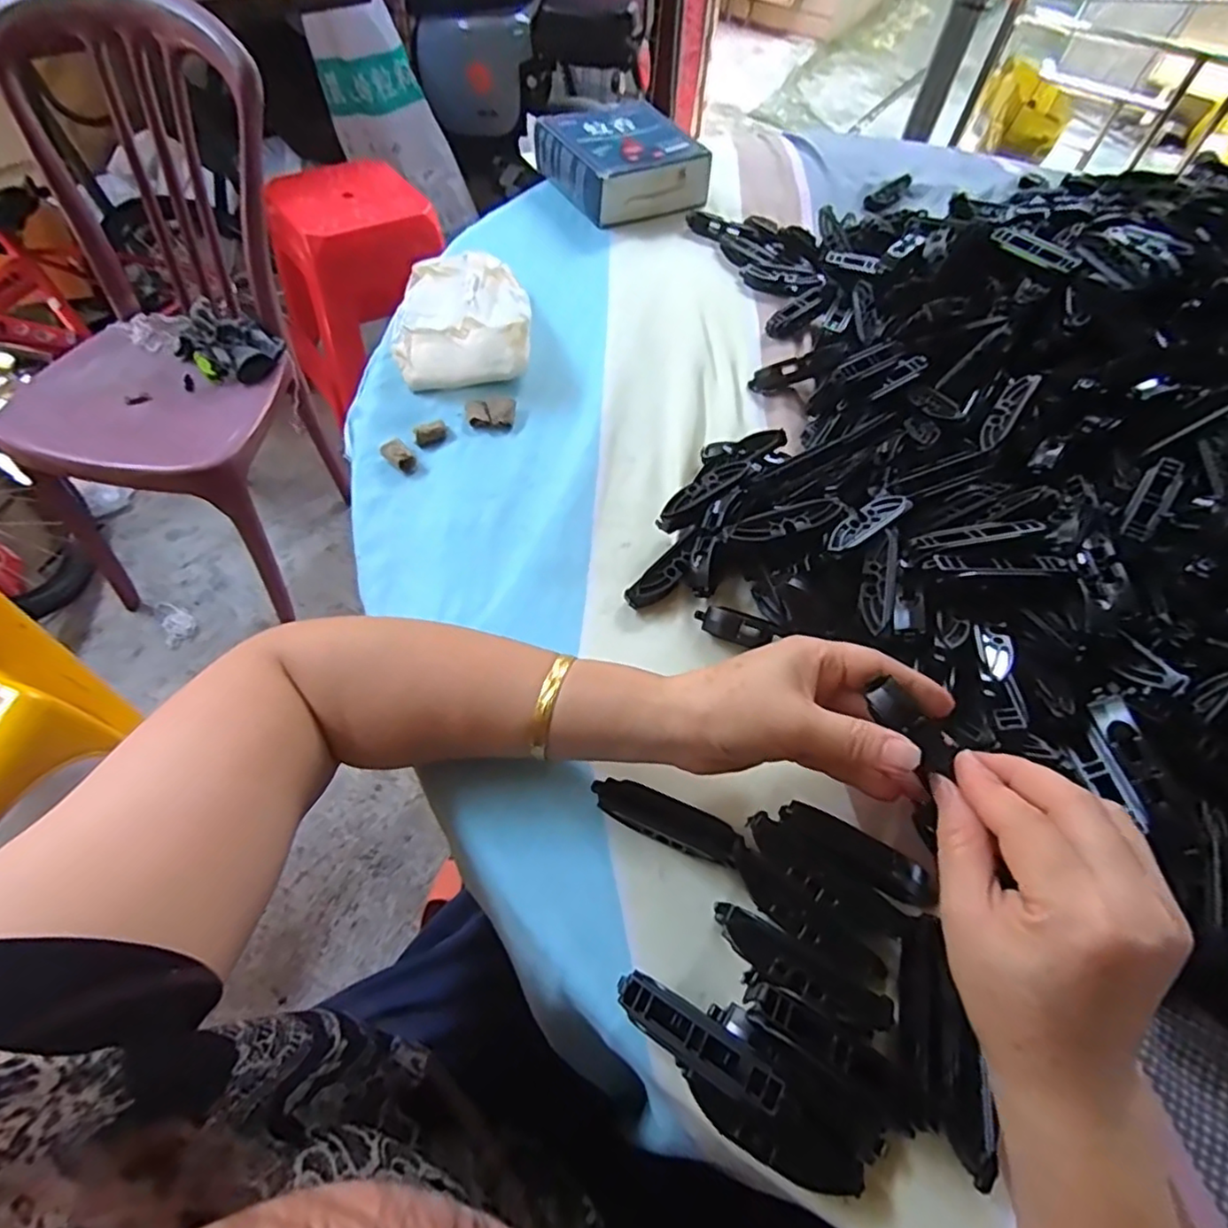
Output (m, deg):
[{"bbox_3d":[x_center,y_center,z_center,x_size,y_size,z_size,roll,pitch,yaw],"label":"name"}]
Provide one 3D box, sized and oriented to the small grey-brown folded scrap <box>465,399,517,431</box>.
[{"bbox_3d":[-0.092,-0.152,0.482,0.037,0.009,0.029,-8,59,-9],"label":"small grey-brown folded scrap"}]

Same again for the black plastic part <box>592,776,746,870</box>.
[{"bbox_3d":[0.027,0.105,0.325,0.079,0.014,0.021,18,57,23],"label":"black plastic part"}]

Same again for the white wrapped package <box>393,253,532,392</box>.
[{"bbox_3d":[-0.123,-0.249,0.518,0.106,0.040,0.147,-5,58,-8],"label":"white wrapped package"}]

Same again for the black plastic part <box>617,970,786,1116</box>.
[{"bbox_3d":[0.034,0.180,0.269,0.075,0.011,0.019,21,57,30],"label":"black plastic part"}]

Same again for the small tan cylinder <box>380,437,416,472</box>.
[{"bbox_3d":[-0.152,-0.114,0.454,0.029,0.008,0.015,40,63,19],"label":"small tan cylinder"}]

